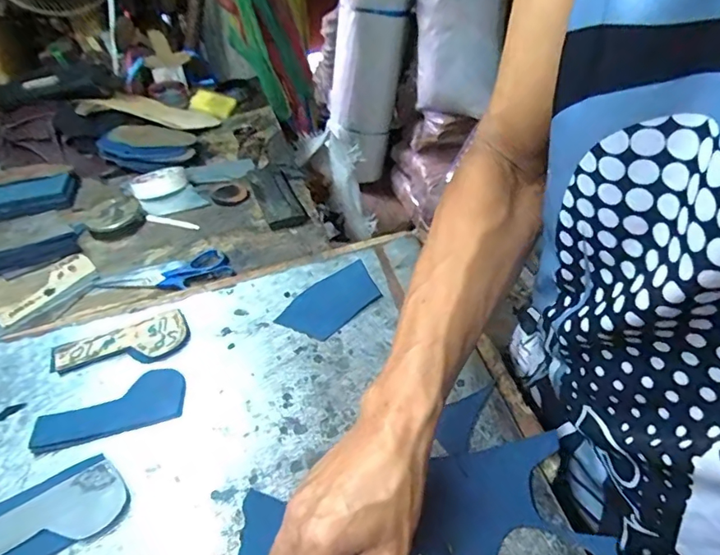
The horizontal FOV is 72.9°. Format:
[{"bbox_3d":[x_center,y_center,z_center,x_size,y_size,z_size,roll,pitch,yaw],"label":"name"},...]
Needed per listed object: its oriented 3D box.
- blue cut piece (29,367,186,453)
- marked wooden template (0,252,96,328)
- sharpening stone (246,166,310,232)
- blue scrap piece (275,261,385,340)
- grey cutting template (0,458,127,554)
[{"bbox_3d":[-0.232,0.126,0.456,0.132,0.009,0.056,-15,46,-17],"label":"blue cut piece"},{"bbox_3d":[-0.400,0.012,0.619,0.049,0.009,0.126,27,49,23],"label":"marked wooden template"},{"bbox_3d":[-0.129,-0.126,0.732,0.058,0.021,0.174,-15,47,-18],"label":"sharpening stone"},{"bbox_3d":[-0.029,0.026,0.522,0.110,0.004,0.060,-36,57,-21],"label":"blue scrap piece"},{"bbox_3d":[-0.252,0.195,0.381,0.128,0.004,0.056,-27,50,-17],"label":"grey cutting template"}]

